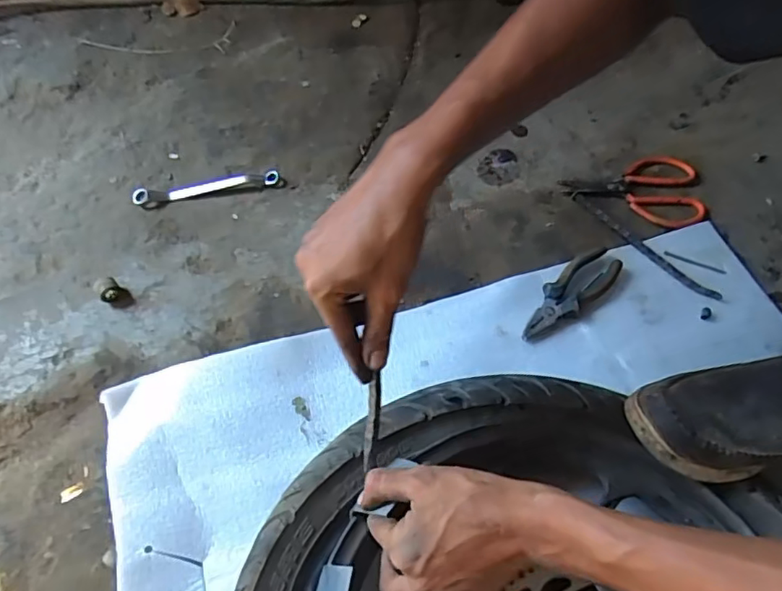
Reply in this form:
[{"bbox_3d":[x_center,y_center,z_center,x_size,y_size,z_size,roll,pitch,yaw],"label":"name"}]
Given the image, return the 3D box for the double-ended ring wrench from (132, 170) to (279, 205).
[{"bbox_3d":[-0.249,-0.147,0.757,0.190,0.015,0.026,-10,58,-6],"label":"double-ended ring wrench"}]

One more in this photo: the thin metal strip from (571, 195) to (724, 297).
[{"bbox_3d":[0.311,-0.063,0.700,0.017,0.007,0.211,-36,64,-20],"label":"thin metal strip"}]

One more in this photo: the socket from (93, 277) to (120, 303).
[{"bbox_3d":[-0.338,-0.007,0.671,0.024,0.022,0.026,-37,64,-20],"label":"socket"}]

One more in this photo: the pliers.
[{"bbox_3d":[0.211,-0.003,0.658,0.157,0.018,0.051,-38,65,-21],"label":"pliers"}]

